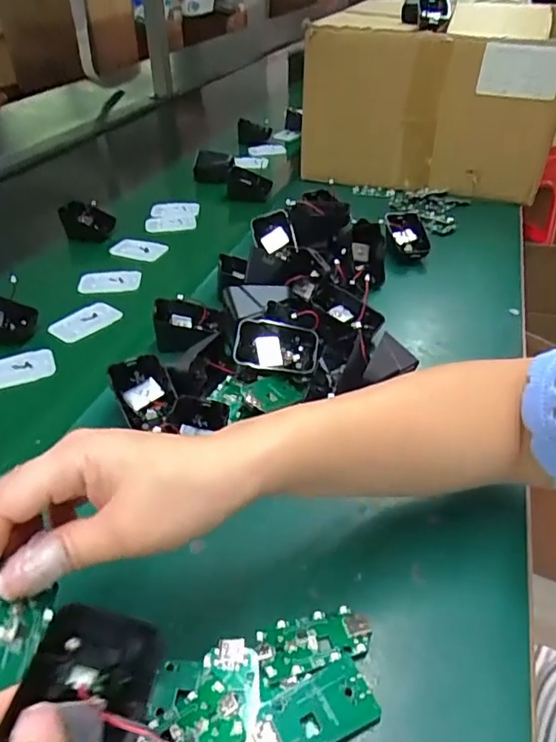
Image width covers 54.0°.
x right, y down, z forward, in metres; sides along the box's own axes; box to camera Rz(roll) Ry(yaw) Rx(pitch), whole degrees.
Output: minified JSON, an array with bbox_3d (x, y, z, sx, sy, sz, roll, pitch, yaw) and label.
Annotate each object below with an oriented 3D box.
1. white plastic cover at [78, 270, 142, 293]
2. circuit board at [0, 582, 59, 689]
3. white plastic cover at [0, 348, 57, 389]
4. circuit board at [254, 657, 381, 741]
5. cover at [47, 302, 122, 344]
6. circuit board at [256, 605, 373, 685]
[{"bbox_3d":[-0.197,-0.104,0.636,0.070,0.009,0.040,-3,39,-4],"label":"white plastic cover"},{"bbox_3d":[-0.108,0.107,0.216,0.004,0.029,0.052,-35,31,25],"label":"circuit board"},{"bbox_3d":[-0.243,0.000,0.504,0.070,0.009,0.044,-14,41,-16],"label":"white plastic cover"},{"bbox_3d":[0.018,0.170,0.272,0.061,0.010,0.031,-17,42,-19],"label":"circuit board"},{"bbox_3d":[-0.200,-0.051,0.567,0.036,0.012,0.069,29,48,31],"label":"cover"},{"bbox_3d":[0.021,0.150,0.304,0.063,0.009,0.031,-12,41,-14],"label":"circuit board"}]

